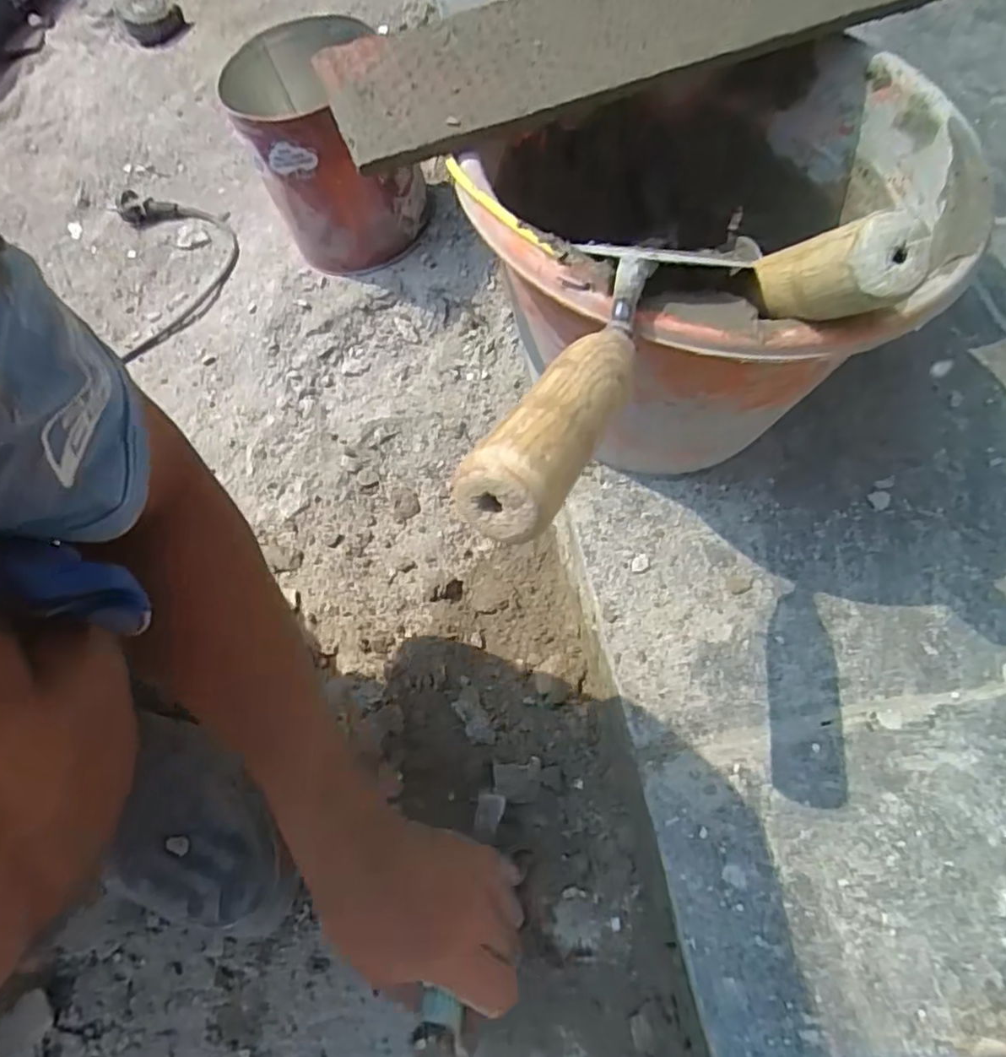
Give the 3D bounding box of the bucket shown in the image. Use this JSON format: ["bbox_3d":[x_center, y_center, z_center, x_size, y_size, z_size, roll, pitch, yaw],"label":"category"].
[{"bbox_3d":[0.115,-0.160,0.429,0.255,0.200,0.261,0,64,0],"label":"bucket"}]

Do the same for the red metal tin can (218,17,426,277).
[{"bbox_3d":[-0.162,-0.346,0.617,0.164,0.162,0.135,21,65,10],"label":"red metal tin can"}]

